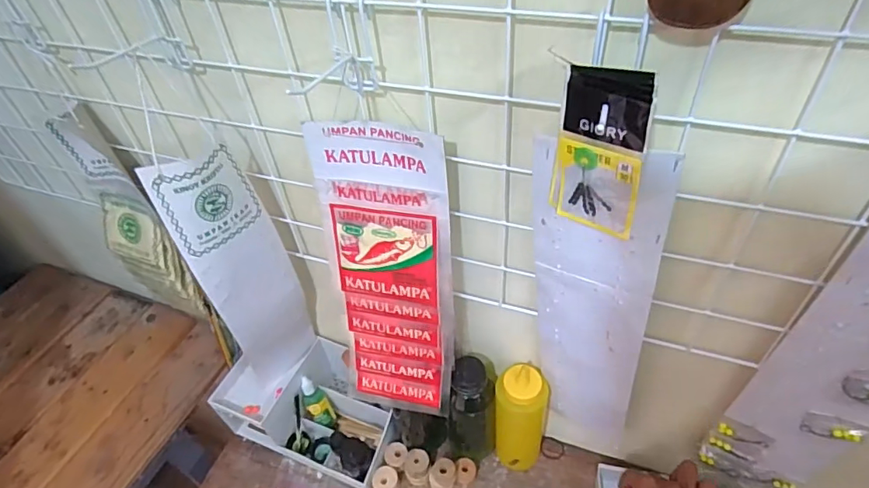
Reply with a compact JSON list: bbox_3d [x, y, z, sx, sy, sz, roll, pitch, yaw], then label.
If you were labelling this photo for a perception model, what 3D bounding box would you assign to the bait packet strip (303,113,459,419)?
[{"bbox_3d":[-0.042,0.043,0.500,0.116,0.327,0.068,6,47,13],"label":"bait packet strip"}]

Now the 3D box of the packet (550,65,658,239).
[{"bbox_3d":[0.096,-0.053,0.301,0.054,0.103,0.012,24,53,26],"label":"packet"}]

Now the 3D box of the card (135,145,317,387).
[{"bbox_3d":[-0.203,0.052,0.585,0.093,0.378,0.044,-32,51,-23],"label":"card"}]

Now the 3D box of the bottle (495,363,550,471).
[{"bbox_3d":[0.106,0.218,0.639,0.059,0.204,0.055,-3,46,3],"label":"bottle"}]

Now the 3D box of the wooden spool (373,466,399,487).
[{"bbox_3d":[-0.064,0.317,0.684,0.031,0.025,0.035,7,47,13],"label":"wooden spool"}]

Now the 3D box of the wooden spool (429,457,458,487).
[{"bbox_3d":[0.012,0.301,0.672,0.031,0.039,0.036,27,54,29],"label":"wooden spool"}]

